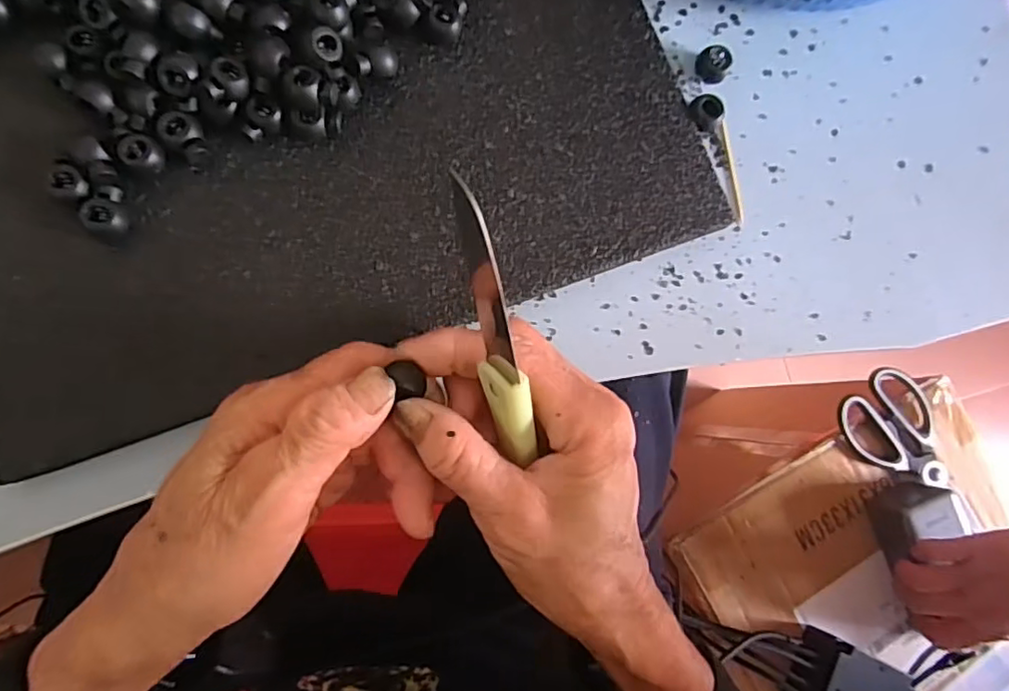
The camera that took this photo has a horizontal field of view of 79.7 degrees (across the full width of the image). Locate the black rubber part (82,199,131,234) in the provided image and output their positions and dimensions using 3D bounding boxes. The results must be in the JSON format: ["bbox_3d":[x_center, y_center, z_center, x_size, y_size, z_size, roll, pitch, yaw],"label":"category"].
[{"bbox_3d":[-0.167,-0.054,0.253,0.014,0.009,0.014,1,83,-7],"label":"black rubber part"}]

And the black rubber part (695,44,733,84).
[{"bbox_3d":[0.103,-0.139,0.301,0.016,0.015,0.013,36,81,-2],"label":"black rubber part"}]

